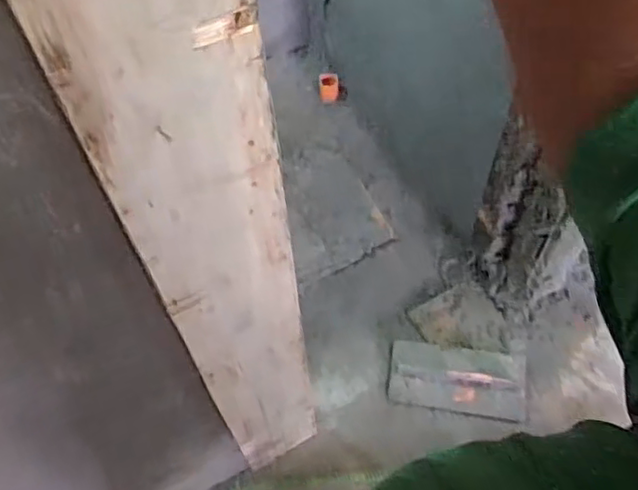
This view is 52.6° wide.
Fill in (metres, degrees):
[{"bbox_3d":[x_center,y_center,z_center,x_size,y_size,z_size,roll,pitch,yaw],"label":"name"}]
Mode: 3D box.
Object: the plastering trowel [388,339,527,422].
[{"bbox_3d":[0.348,0.337,1.635,0.334,0.054,0.166,9,59,8],"label":"plastering trowel"}]

